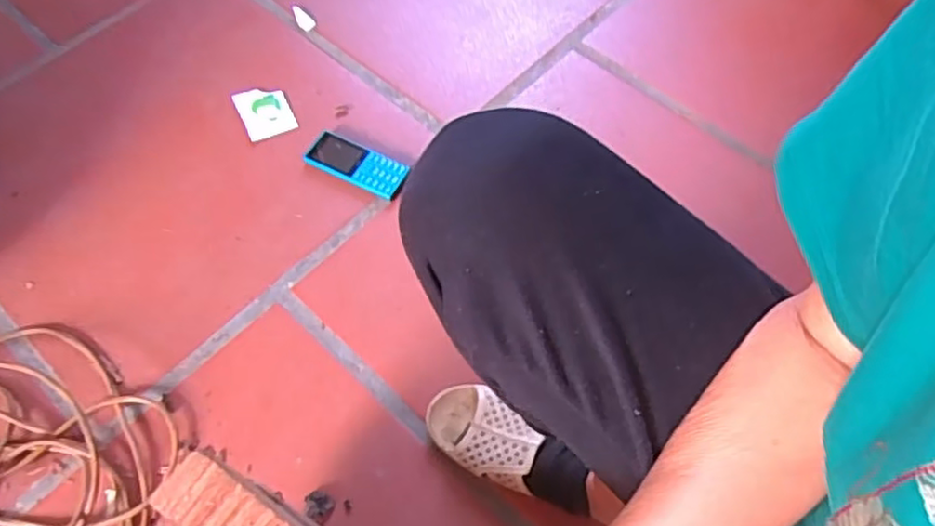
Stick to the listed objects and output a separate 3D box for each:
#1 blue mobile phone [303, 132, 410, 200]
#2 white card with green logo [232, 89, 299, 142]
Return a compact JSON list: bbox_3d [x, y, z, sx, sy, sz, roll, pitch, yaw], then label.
[{"bbox_3d":[-0.133,-0.119,0.818,0.125,0.018,0.049,24,63,11],"label":"blue mobile phone"},{"bbox_3d":[-0.258,-0.193,0.861,0.062,0.005,0.078,-22,69,-15],"label":"white card with green logo"}]

